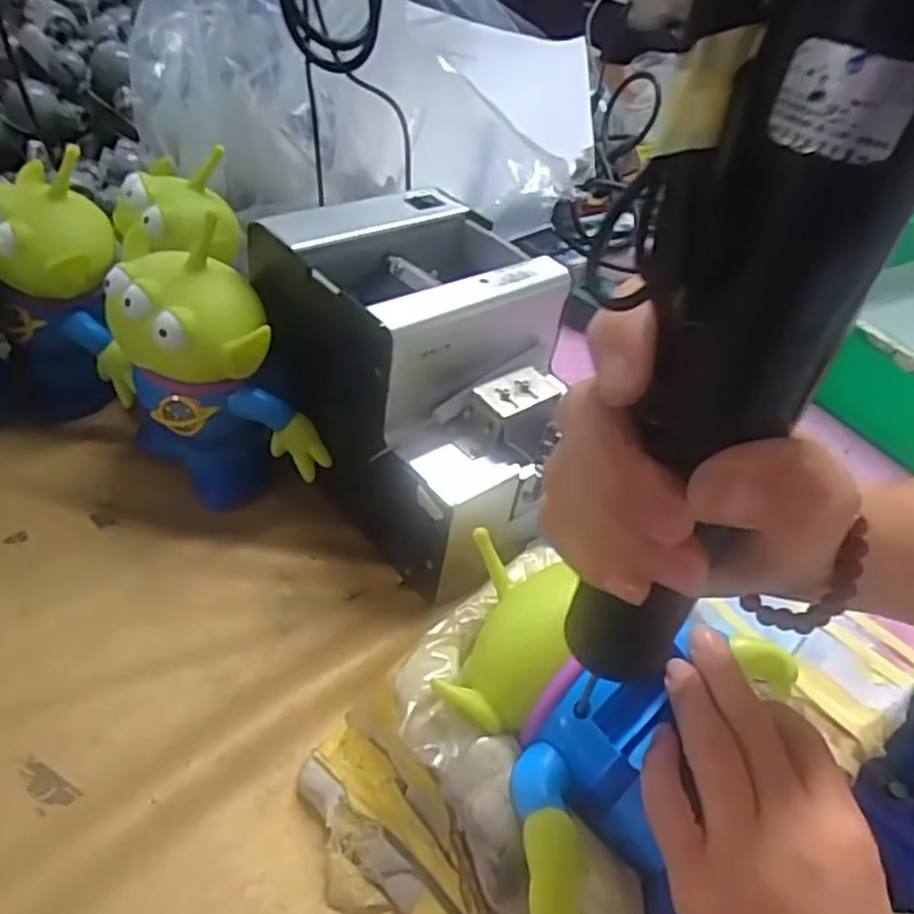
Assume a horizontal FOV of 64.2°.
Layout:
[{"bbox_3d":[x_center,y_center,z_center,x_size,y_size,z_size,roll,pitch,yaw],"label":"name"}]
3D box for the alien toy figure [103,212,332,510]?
[{"bbox_3d":[-0.137,-0.040,0.401,0.076,0.121,0.126,-23,49,-31],"label":"alien toy figure"}]

